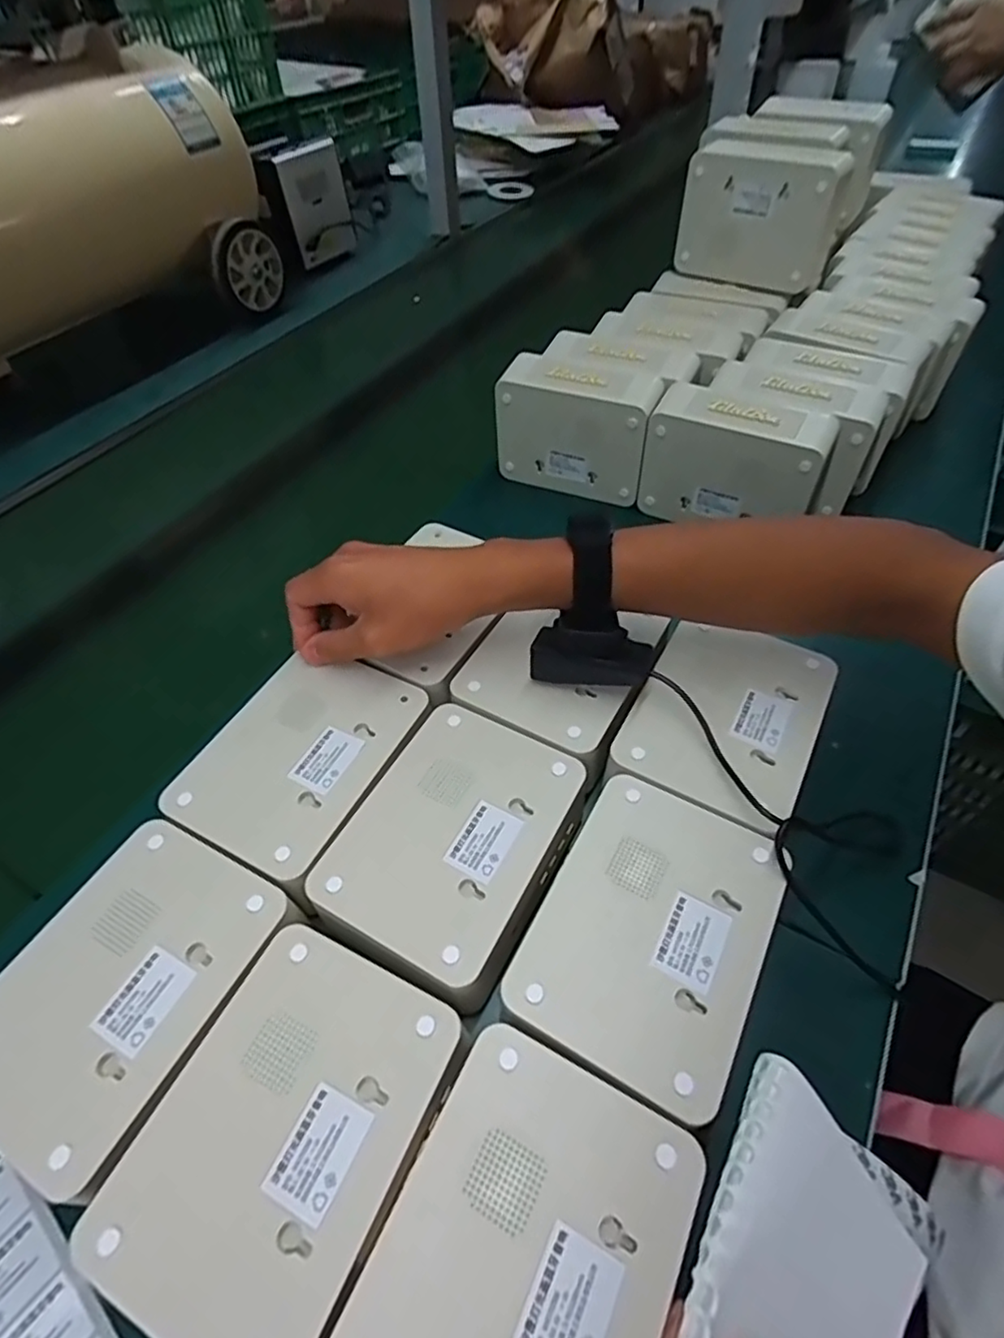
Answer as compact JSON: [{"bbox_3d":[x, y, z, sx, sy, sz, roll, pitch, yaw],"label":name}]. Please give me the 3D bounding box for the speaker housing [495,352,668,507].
[{"bbox_3d":[0.069,-0.223,0.599,0.142,0.104,0.053,17,53,16],"label":"speaker housing"}]

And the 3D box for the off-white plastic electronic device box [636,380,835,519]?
[{"bbox_3d":[0.197,-0.174,0.549,0.139,0.101,0.052,23,55,19],"label":"off-white plastic electronic device box"}]

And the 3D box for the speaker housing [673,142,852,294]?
[{"bbox_3d":[0.255,-0.448,0.638,0.149,0.111,0.058,24,56,21],"label":"speaker housing"}]

